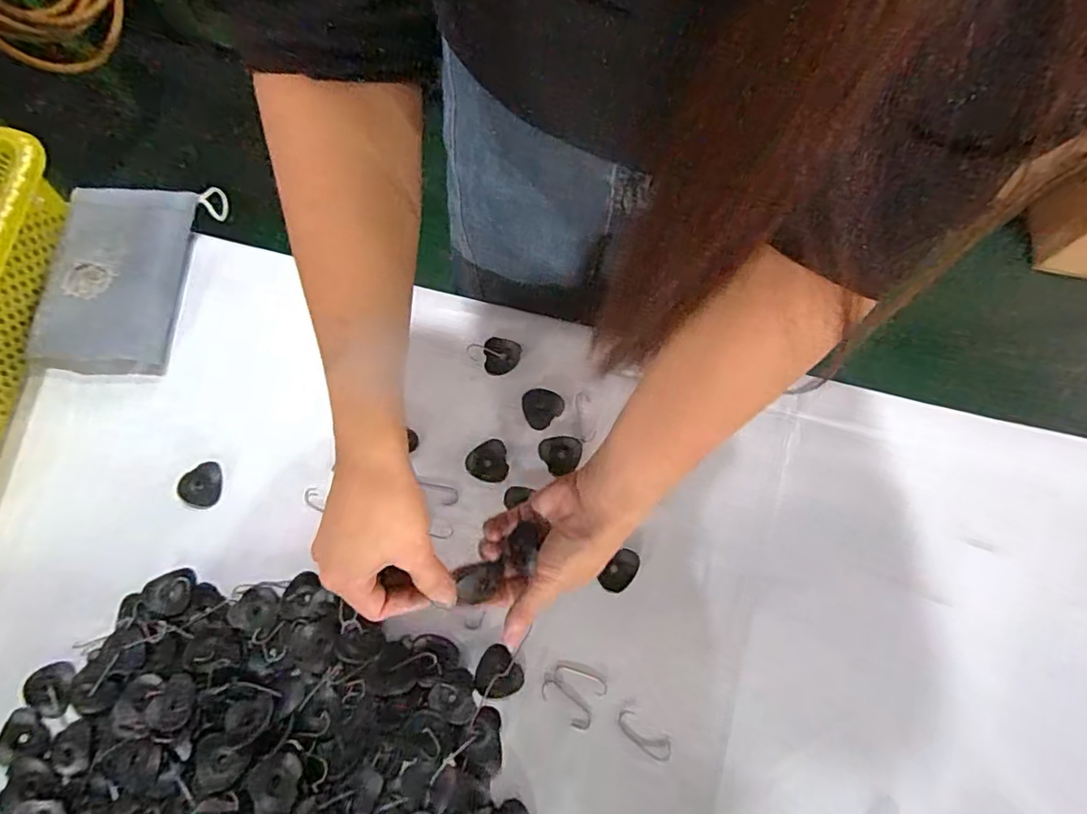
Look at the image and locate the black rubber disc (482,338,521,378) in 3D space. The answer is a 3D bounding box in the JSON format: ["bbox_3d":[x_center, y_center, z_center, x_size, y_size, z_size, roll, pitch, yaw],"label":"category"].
[{"bbox_3d":[-0.038,-0.044,0.506,0.032,0.006,0.033,0,72,-1],"label":"black rubber disc"}]

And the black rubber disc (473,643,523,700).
[{"bbox_3d":[-0.036,0.202,0.429,0.034,0.004,0.035,0,72,-1],"label":"black rubber disc"}]

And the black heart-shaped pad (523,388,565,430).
[{"bbox_3d":[0.000,0.000,0.496,0.034,0.004,0.034,-14,73,-6],"label":"black heart-shaped pad"}]

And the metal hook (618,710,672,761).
[{"bbox_3d":[0.074,0.242,0.421,0.045,0.004,0.016,36,75,10],"label":"metal hook"}]

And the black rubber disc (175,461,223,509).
[{"bbox_3d":[-0.283,0.065,0.471,0.031,0.009,0.037,-2,72,-2],"label":"black rubber disc"}]

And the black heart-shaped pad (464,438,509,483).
[{"bbox_3d":[-0.048,0.046,0.479,0.034,0.004,0.036,-11,72,-5],"label":"black heart-shaped pad"}]

